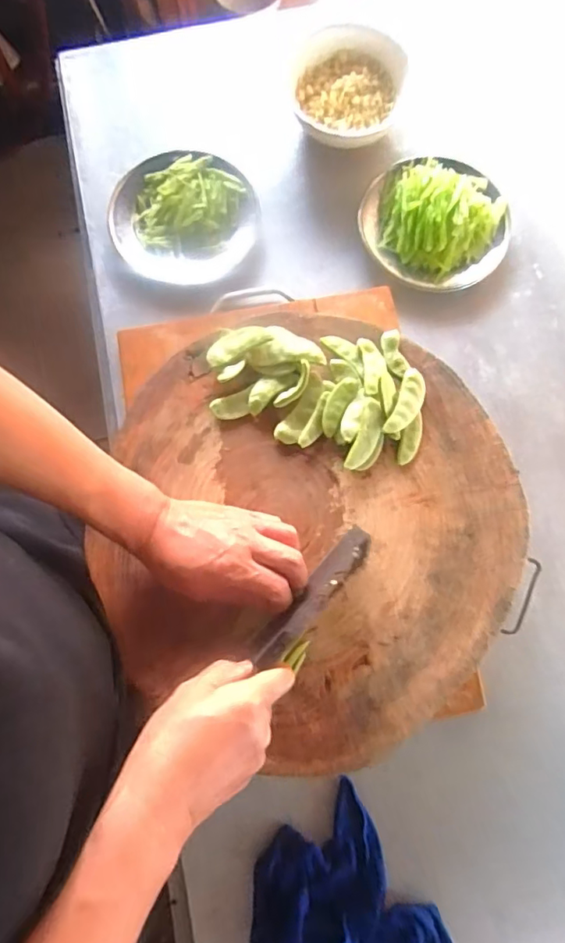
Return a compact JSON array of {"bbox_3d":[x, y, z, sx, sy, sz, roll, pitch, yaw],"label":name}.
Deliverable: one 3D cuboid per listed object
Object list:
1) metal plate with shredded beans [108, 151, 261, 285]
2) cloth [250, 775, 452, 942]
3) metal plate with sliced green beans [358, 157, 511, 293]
[{"bbox_3d":[-0.127,-0.330,0.692,0.190,0.038,0.169,-5,79,-1],"label":"metal plate with shredded beans"},{"bbox_3d":[0.064,0.464,0.524,0.171,0.041,0.215,-32,81,-5],"label":"cloth"},{"bbox_3d":[0.192,-0.315,0.657,0.178,0.052,0.163,0,79,0],"label":"metal plate with sliced green beans"}]

